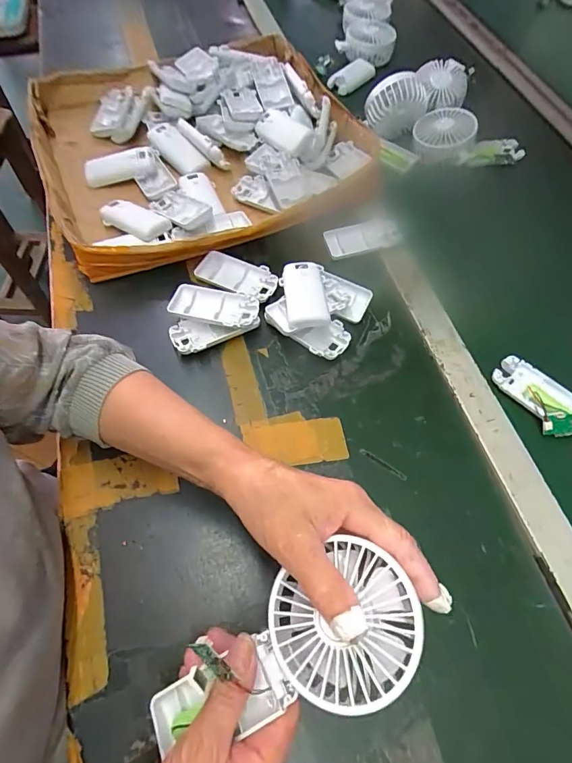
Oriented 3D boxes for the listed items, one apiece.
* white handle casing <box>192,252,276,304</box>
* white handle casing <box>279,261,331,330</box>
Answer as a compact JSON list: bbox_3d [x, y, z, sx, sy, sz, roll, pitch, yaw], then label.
[{"bbox_3d":[-0.058,-0.124,0.500,0.092,0.020,0.049,23,64,10],"label":"white handle casing"},{"bbox_3d":[0.022,-0.094,0.468,0.047,0.022,0.089,-4,62,-4],"label":"white handle casing"}]

